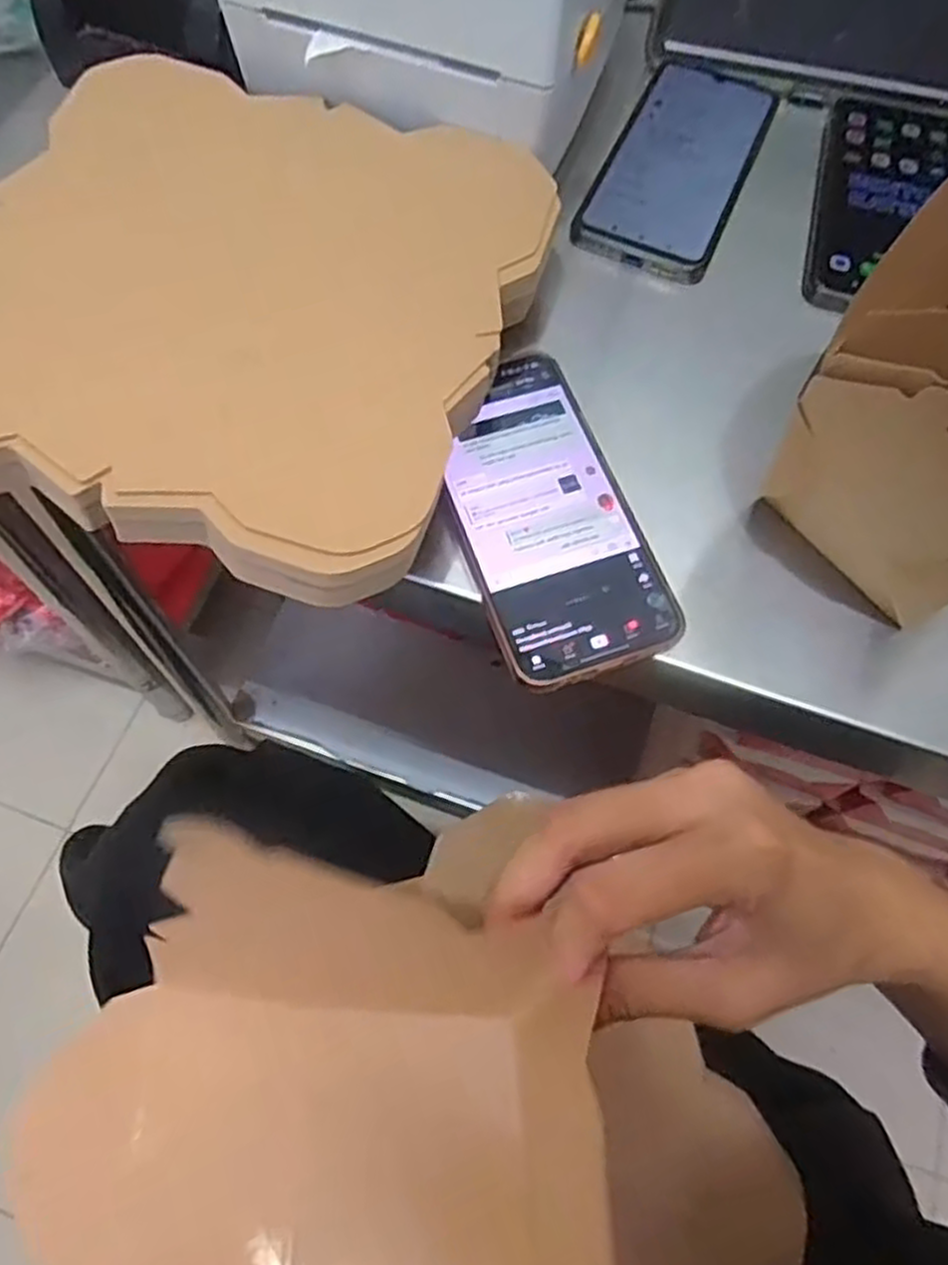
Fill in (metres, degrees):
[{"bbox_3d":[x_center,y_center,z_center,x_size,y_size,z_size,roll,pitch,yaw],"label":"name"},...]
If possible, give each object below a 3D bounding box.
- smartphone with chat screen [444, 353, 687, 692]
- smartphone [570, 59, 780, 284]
[{"bbox_3d":[0.030,-0.055,0.353,0.077,0.006,0.158,-17,67,-10],"label":"smartphone with chat screen"},{"bbox_3d":[0.125,-0.283,0.469,0.079,0.011,0.183,22,66,7],"label":"smartphone"}]

